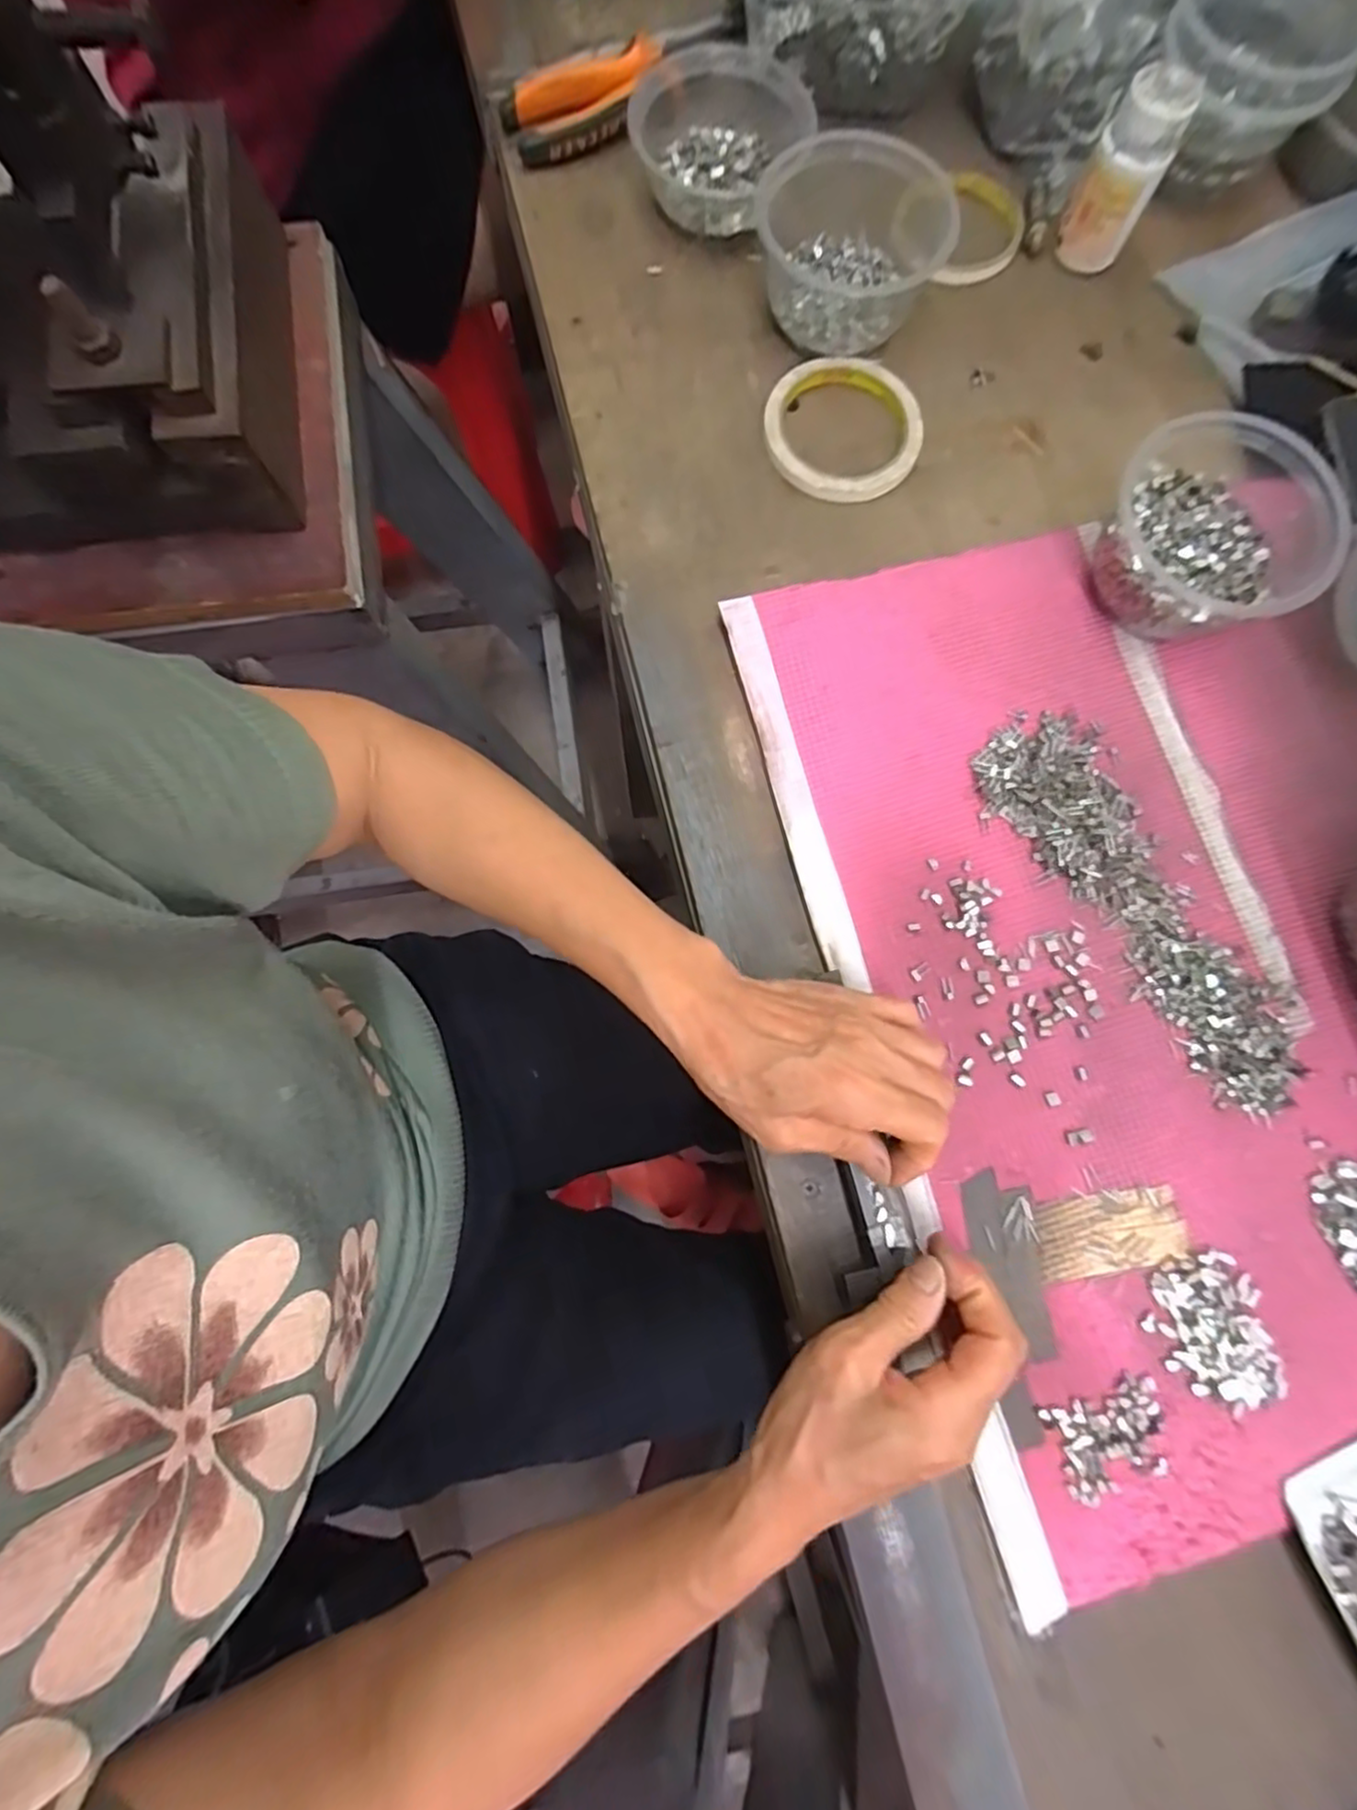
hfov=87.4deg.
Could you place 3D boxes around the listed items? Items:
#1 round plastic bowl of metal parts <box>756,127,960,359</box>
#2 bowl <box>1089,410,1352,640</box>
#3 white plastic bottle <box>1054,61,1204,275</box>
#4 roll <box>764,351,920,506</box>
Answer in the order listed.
[{"bbox_3d":[0.112,-0.419,0.443,0.122,0.061,0.134,1,79,1],"label":"round plastic bowl of metal parts"},{"bbox_3d":[0.292,-0.202,0.394,0.111,0.062,0.110,0,79,1],"label":"bowl"},{"bbox_3d":[0.275,-0.451,0.439,0.041,0.081,0.039,0,79,1],"label":"white plastic bottle"},{"bbox_3d":[0.104,-0.299,0.447,0.097,0.008,0.098,-3,79,1],"label":"roll"}]

